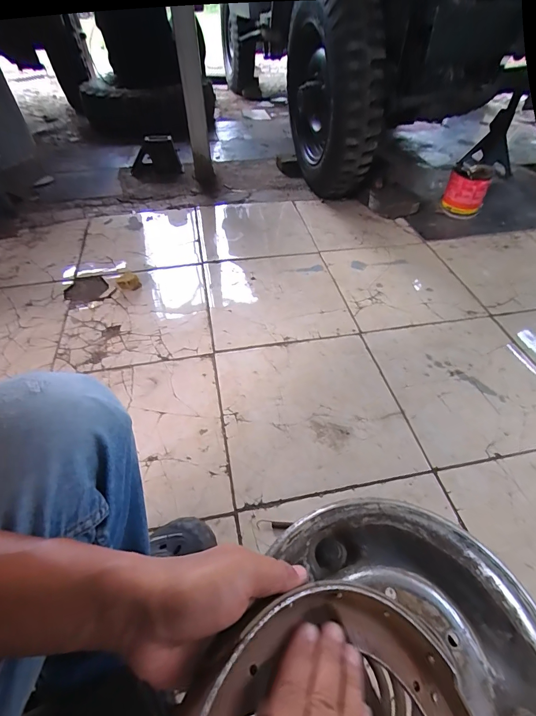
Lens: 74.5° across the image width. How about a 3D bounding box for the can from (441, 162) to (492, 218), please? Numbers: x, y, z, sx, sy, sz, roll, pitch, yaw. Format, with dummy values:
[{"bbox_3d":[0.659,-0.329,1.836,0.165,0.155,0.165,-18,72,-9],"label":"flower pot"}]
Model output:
[{"bbox_3d":[0.783,-0.662,1.392,0.148,0.177,0.135,21,52,18],"label":"can"}]

